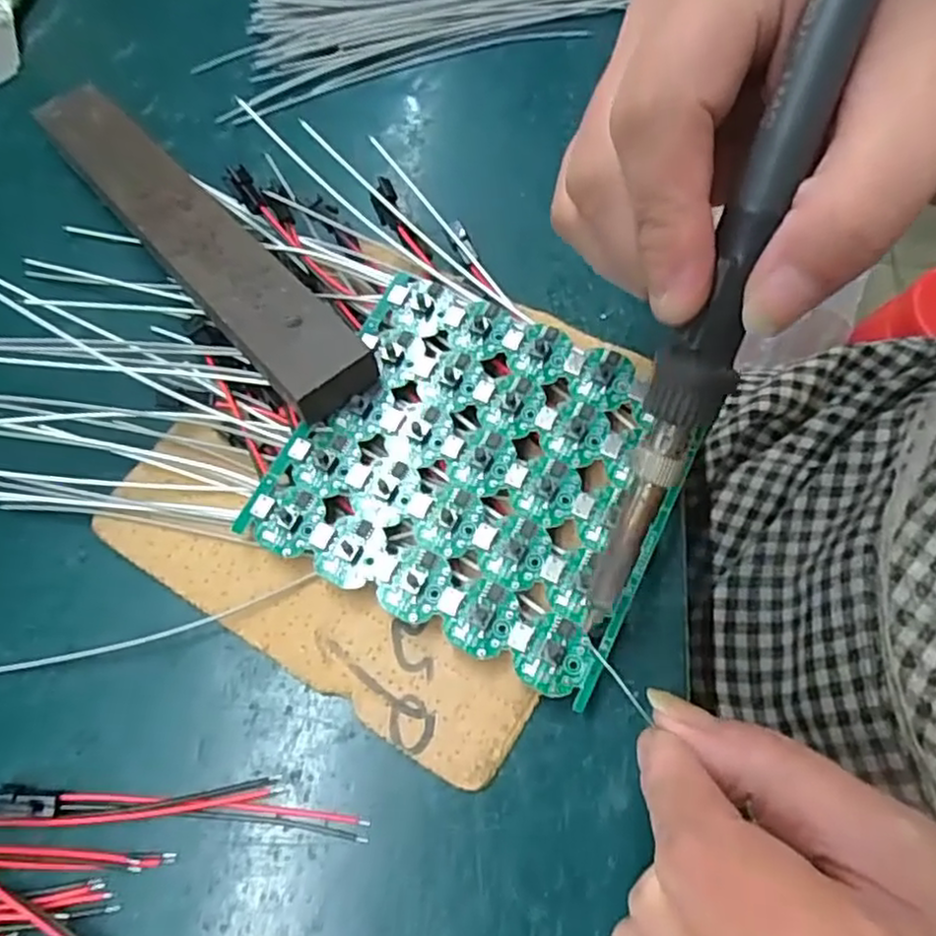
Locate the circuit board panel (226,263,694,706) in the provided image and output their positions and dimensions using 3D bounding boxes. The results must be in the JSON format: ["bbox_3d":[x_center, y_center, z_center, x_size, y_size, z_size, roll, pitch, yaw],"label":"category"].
[{"bbox_3d":[0.004,-0.002,0.226,0.117,0.005,0.105,25,72,13],"label":"circuit board panel"}]

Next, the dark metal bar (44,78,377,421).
[{"bbox_3d":[-0.106,-0.092,0.263,0.032,0.017,0.202,-38,69,-14],"label":"dark metal bar"}]

